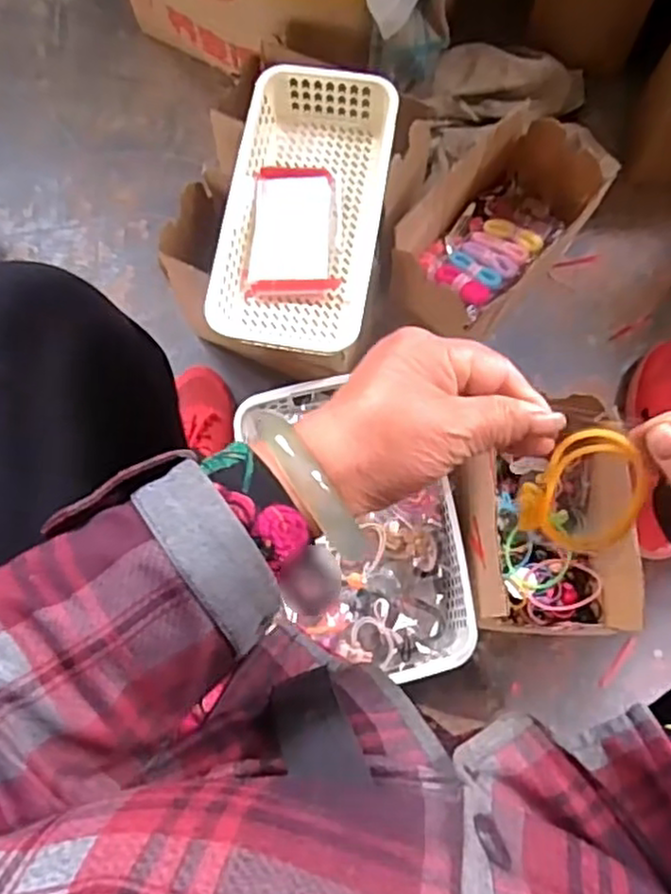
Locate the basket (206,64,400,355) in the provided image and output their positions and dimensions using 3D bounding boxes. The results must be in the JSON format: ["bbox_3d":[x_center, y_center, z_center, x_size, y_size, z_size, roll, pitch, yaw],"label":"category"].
[{"bbox_3d":[-0.025,-0.213,0.637,0.131,0.053,0.257,9,76,3],"label":"basket"}]

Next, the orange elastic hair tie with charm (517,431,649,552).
[{"bbox_3d":[0.122,0.023,0.346,0.051,0.076,0.007,32,46,4],"label":"orange elastic hair tie with charm"}]

